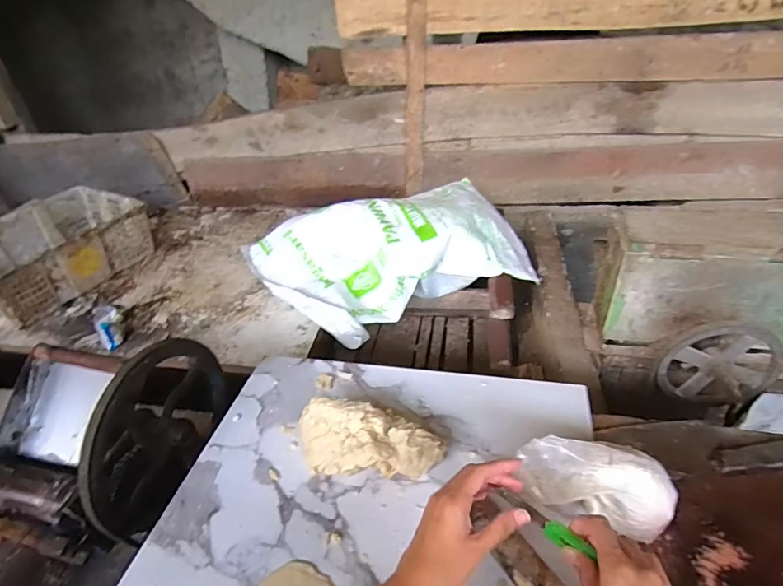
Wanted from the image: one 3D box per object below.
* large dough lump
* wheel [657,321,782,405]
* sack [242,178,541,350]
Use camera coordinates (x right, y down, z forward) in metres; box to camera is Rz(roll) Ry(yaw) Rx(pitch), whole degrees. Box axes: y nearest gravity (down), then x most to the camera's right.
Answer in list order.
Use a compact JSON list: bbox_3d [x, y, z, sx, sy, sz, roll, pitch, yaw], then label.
[{"bbox_3d":[-0.029,0.176,0.559,0.171,0.075,0.085,-8,36,-1],"label":"large dough lump"},{"bbox_3d":[0.595,0.126,0.826,0.210,0.179,0.056,5,38,11],"label":"wheel"},{"bbox_3d":[0.013,-0.110,1.193,0.670,0.188,0.439,-21,40,-22],"label":"sack"}]

